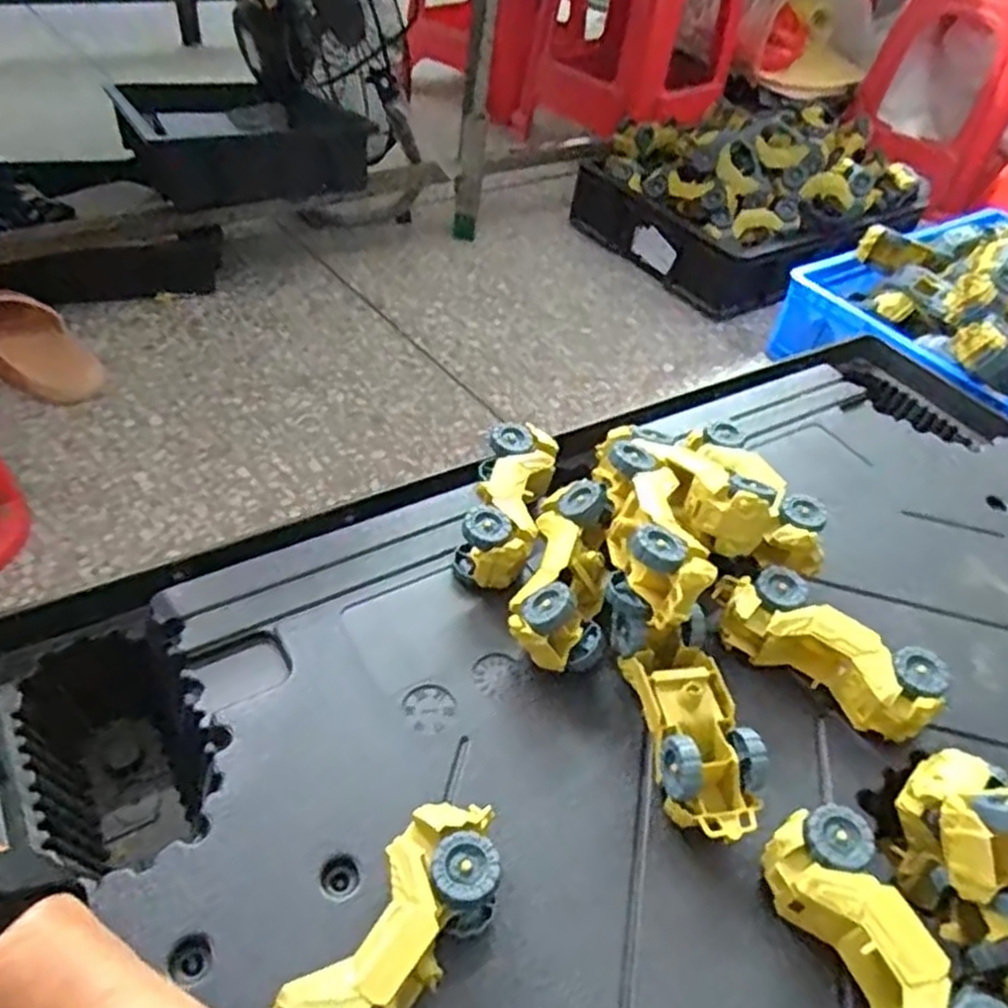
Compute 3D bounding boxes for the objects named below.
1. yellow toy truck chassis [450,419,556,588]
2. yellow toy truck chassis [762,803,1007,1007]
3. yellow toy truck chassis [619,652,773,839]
[{"bbox_3d":[0.003,0.000,0.679,0.068,0.060,0.161,12,45,3],"label":"yellow toy truck chassis"},{"bbox_3d":[0.218,0.265,0.436,0.065,0.051,0.173,-15,49,-22],"label":"yellow toy truck chassis"},{"bbox_3d":[0.129,0.161,0.532,0.065,0.062,0.143,-3,46,-12],"label":"yellow toy truck chassis"}]

